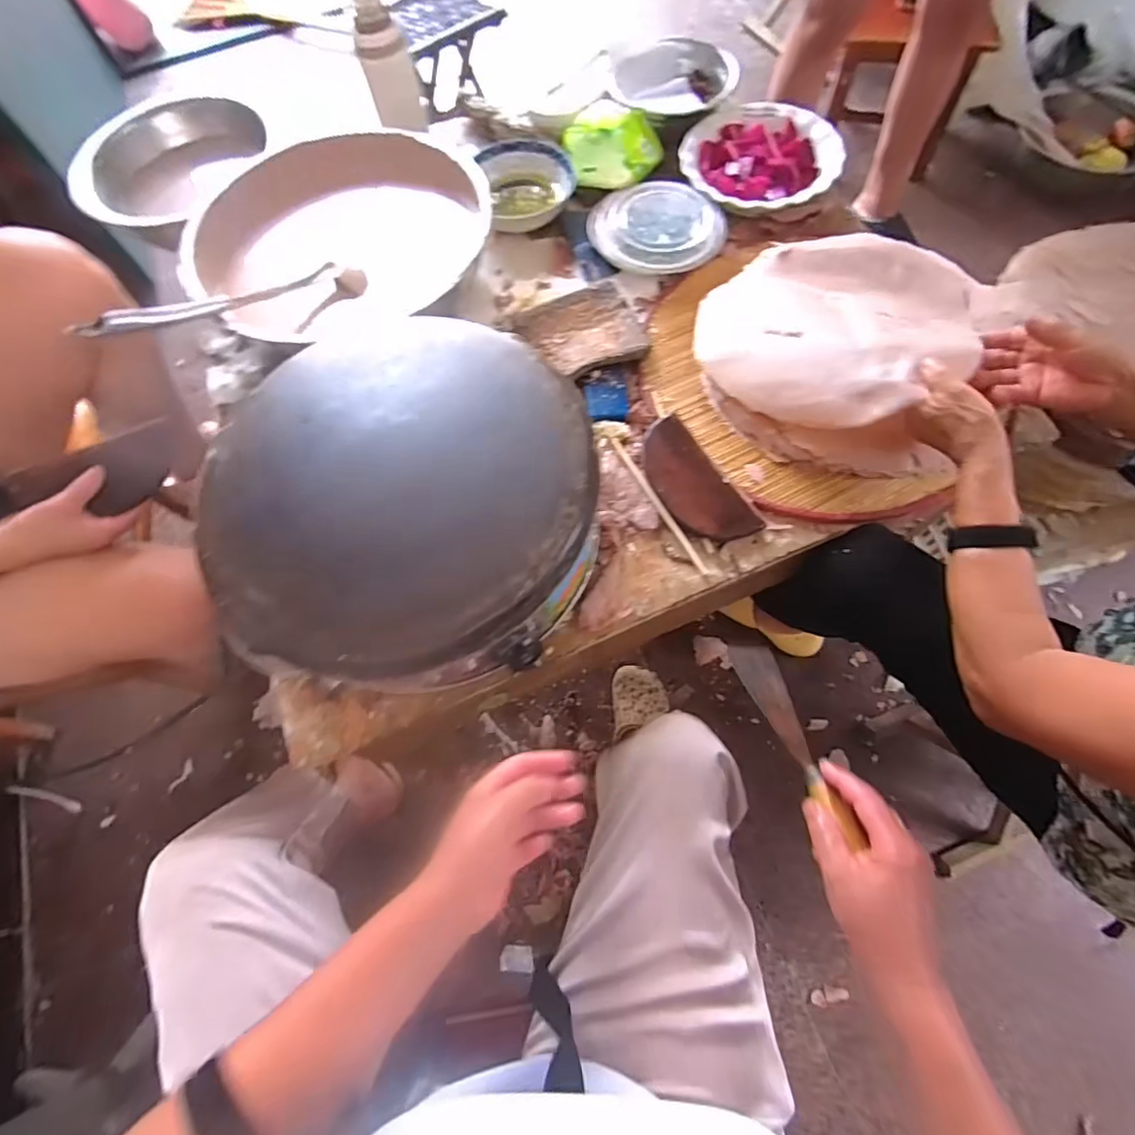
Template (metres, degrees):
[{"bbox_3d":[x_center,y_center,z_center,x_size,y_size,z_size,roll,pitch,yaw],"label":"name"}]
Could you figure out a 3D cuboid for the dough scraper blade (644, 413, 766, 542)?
[{"bbox_3d":[0.136,-0.093,0.645,0.073,0.024,0.167,-31,70,-9],"label":"dough scraper blade"}]

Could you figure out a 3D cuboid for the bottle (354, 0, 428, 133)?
[{"bbox_3d":[-0.265,-0.751,0.824,0.071,0.190,0.064,-17,68,-4],"label":"bottle"}]

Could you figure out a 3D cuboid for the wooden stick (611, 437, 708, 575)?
[{"bbox_3d":[0.101,-0.073,0.649,0.010,0.008,0.192,-27,70,-8],"label":"wooden stick"}]

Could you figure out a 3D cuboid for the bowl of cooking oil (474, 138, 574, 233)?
[{"bbox_3d":[-0.062,-0.581,0.859,0.125,0.053,0.142,-14,68,-3],"label":"bowl of cooking oil"}]

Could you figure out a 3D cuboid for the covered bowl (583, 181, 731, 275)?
[{"bbox_3d":[0.124,-0.476,0.801,0.183,0.043,0.138,7,69,6],"label":"covered bowl"}]

